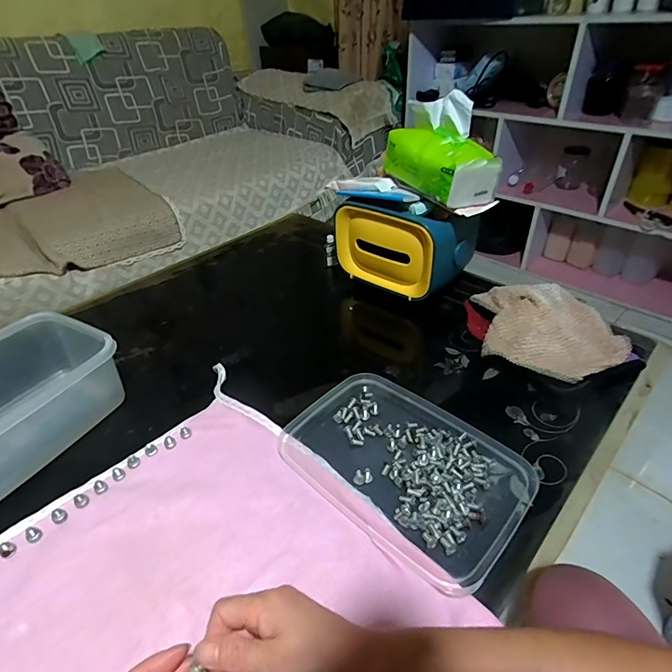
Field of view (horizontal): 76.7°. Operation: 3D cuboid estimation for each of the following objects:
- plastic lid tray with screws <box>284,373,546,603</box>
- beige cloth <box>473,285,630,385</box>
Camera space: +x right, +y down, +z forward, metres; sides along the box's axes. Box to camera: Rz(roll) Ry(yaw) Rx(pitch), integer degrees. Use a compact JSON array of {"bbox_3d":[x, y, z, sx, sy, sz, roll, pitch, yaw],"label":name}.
[{"bbox_3d":[0.068,0.131,0.450,0.165,0.021,0.241,-32,46,-33],"label":"plastic lid tray with screws"},{"bbox_3d":[0.296,-0.020,0.586,0.181,0.034,0.211,2,37,7],"label":"beige cloth"}]

